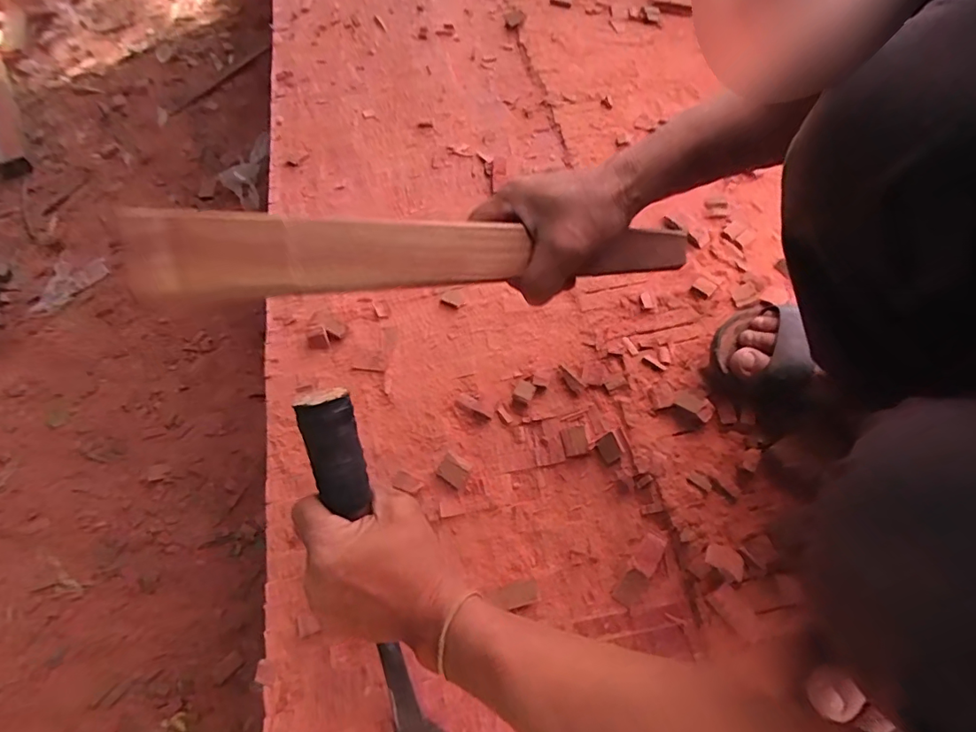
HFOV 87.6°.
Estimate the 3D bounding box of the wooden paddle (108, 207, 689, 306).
[{"bbox_3d":[-0.025,-0.080,0.360,0.393,0.037,0.040,-5,64,-20],"label":"wooden paddle"}]

